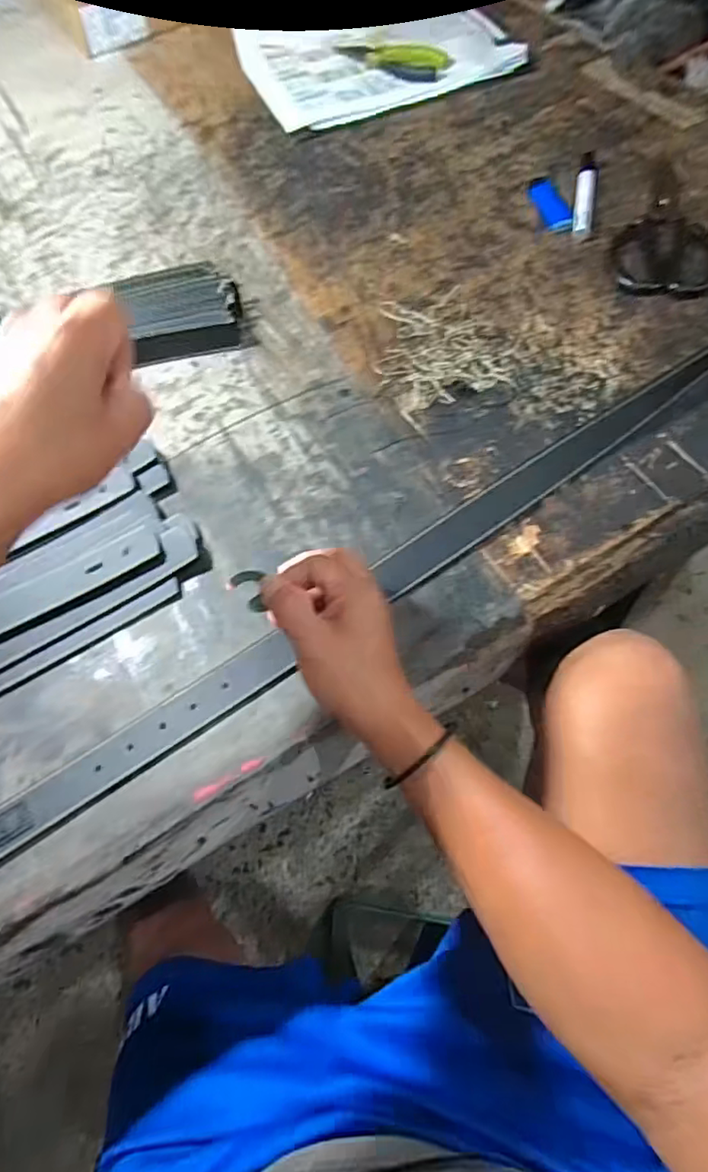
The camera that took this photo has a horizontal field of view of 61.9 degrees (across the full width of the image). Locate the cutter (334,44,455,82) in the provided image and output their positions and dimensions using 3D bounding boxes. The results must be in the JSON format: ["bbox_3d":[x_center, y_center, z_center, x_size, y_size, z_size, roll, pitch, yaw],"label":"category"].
[{"bbox_3d":[0.047,-0.675,0.759,0.147,0.013,0.062,20,67,13],"label":"cutter"}]

